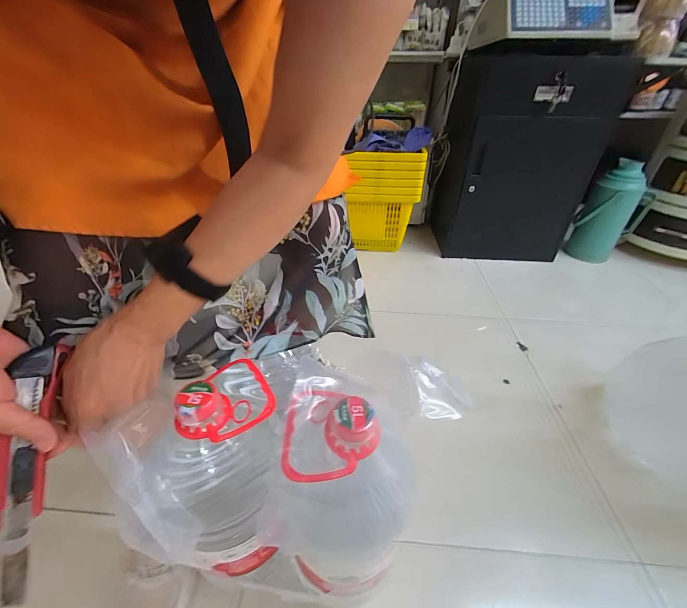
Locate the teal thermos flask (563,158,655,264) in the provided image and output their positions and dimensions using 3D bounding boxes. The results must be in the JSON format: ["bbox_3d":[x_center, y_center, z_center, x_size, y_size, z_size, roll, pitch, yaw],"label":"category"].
[{"bbox_3d":[0.969,-0.320,1.138,0.190,0.342,0.127,26,17,30],"label":"teal thermos flask"}]

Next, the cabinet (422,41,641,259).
[{"bbox_3d":[0.625,-0.516,1.137,0.511,0.646,0.385,6,38,8],"label":"cabinet"}]

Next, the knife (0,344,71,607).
[{"bbox_3d":[-0.275,0.140,0.263,0.024,0.027,0.206,1,82,2],"label":"knife"}]

